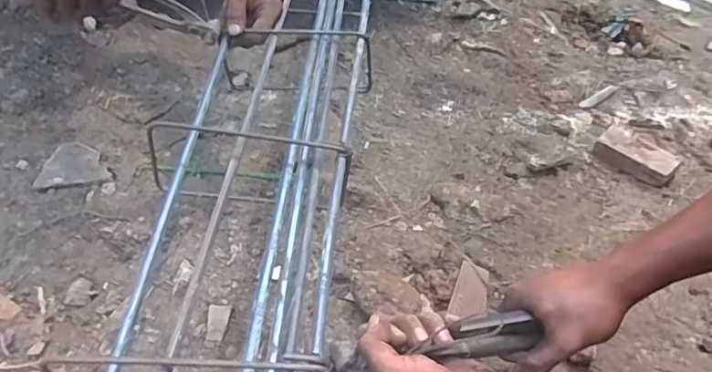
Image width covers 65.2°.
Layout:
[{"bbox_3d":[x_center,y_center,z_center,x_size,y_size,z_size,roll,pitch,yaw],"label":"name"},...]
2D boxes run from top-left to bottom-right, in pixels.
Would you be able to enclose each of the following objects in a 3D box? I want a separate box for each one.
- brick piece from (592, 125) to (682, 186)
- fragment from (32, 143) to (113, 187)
[{"bbox_3d":[0.457,-0.053,0.909,0.122,0.035,0.063,32,50,24],"label":"brick piece"},{"bbox_3d":[-0.404,-0.031,0.803,0.093,0.010,0.091,-7,45,-14],"label":"fragment"}]

